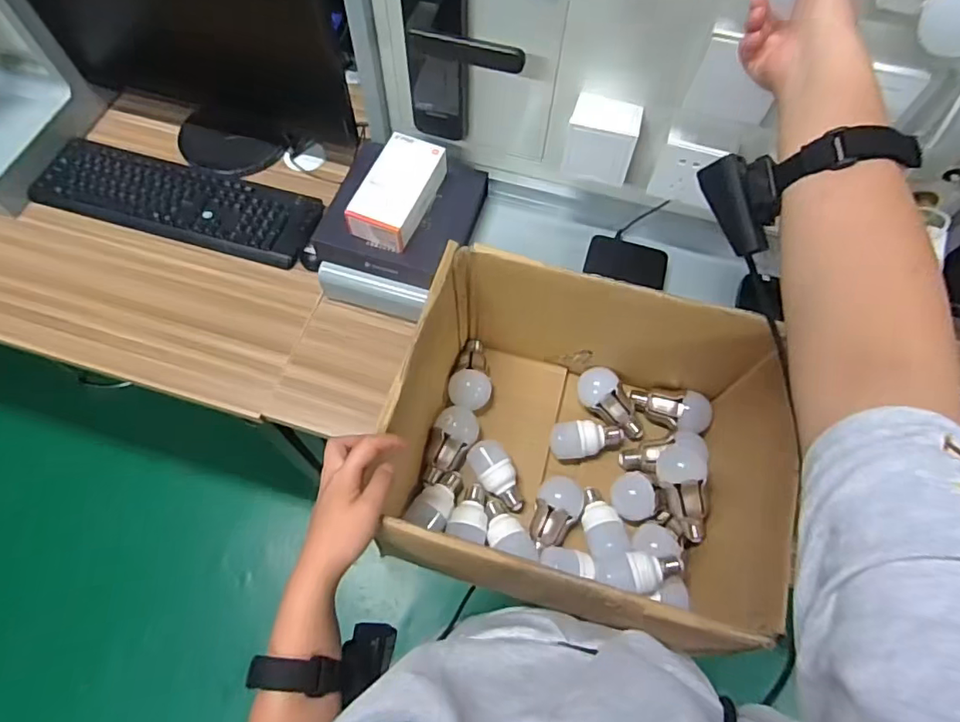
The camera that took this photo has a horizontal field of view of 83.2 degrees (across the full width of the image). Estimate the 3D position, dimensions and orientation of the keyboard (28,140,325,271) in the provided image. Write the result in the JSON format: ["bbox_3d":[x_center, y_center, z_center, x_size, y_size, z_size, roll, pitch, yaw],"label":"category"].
[{"bbox_3d":[-0.511,-0.274,0.914,0.481,0.026,0.146,16,69,7],"label":"keyboard"}]

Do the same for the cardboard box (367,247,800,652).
[{"bbox_3d":[0.118,0.089,0.641,0.388,0.243,0.315,13,68,6],"label":"cardboard box"}]

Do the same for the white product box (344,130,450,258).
[{"bbox_3d":[-0.116,-0.240,0.762,0.082,0.049,0.163,21,69,9],"label":"white product box"}]

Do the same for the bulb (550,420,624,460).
[{"bbox_3d":[0.142,0.109,0.722,0.093,0.051,0.045,4,68,2],"label":"bulb"}]

